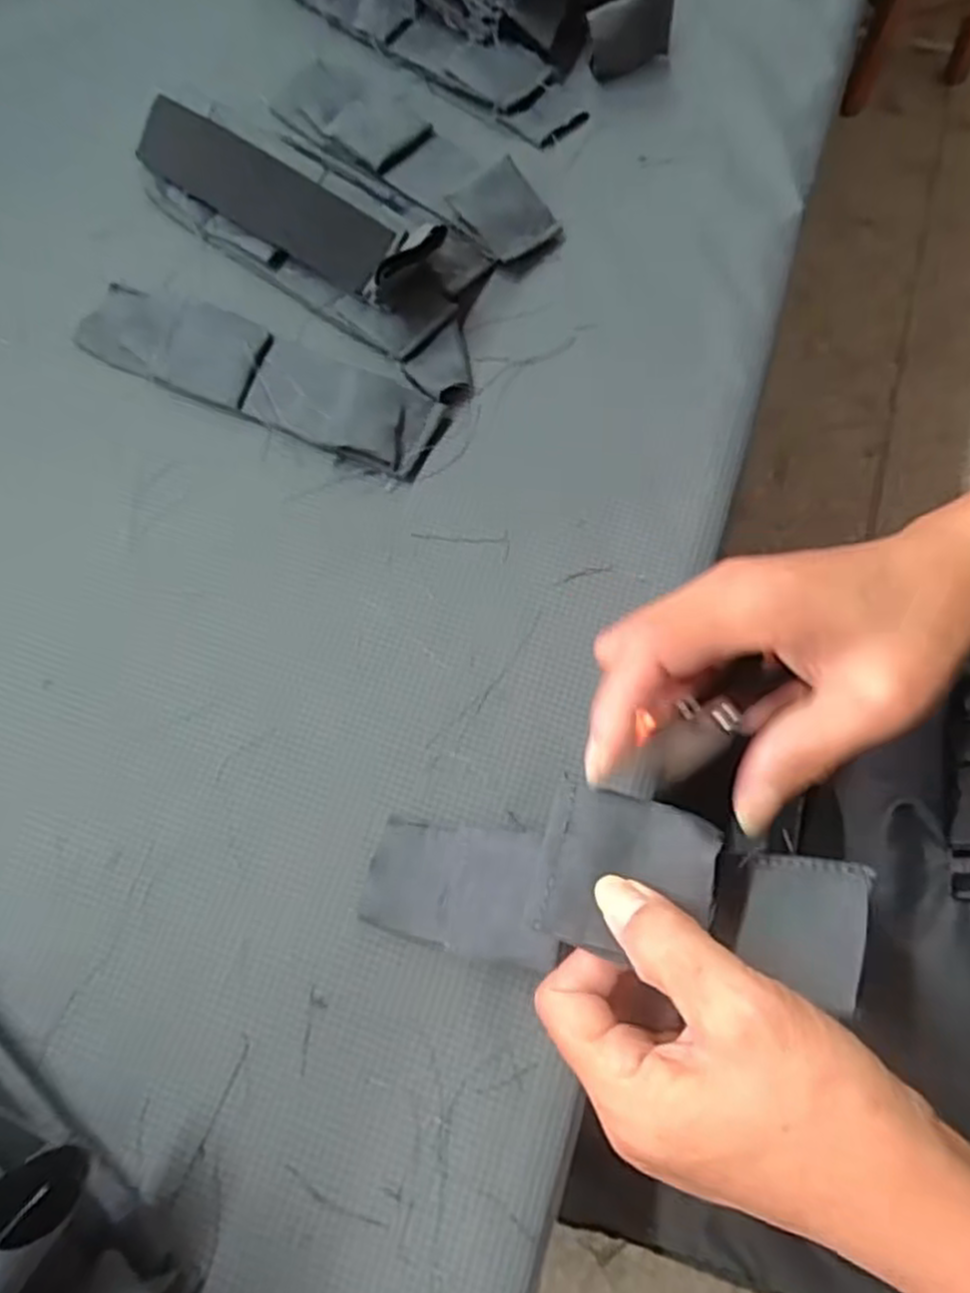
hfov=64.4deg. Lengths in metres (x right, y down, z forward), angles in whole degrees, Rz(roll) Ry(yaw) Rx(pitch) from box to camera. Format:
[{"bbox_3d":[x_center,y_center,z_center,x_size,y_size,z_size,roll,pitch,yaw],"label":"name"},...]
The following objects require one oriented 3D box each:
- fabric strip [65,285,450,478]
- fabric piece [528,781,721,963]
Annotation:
[{"bbox_3d":[-0.121,-0.144,0.399,0.206,0.018,0.053,24,72,10],"label":"fabric strip"},{"bbox_3d":[0.041,0.066,0.226,0.049,0.014,0.045,16,71,7],"label":"fabric piece"}]

